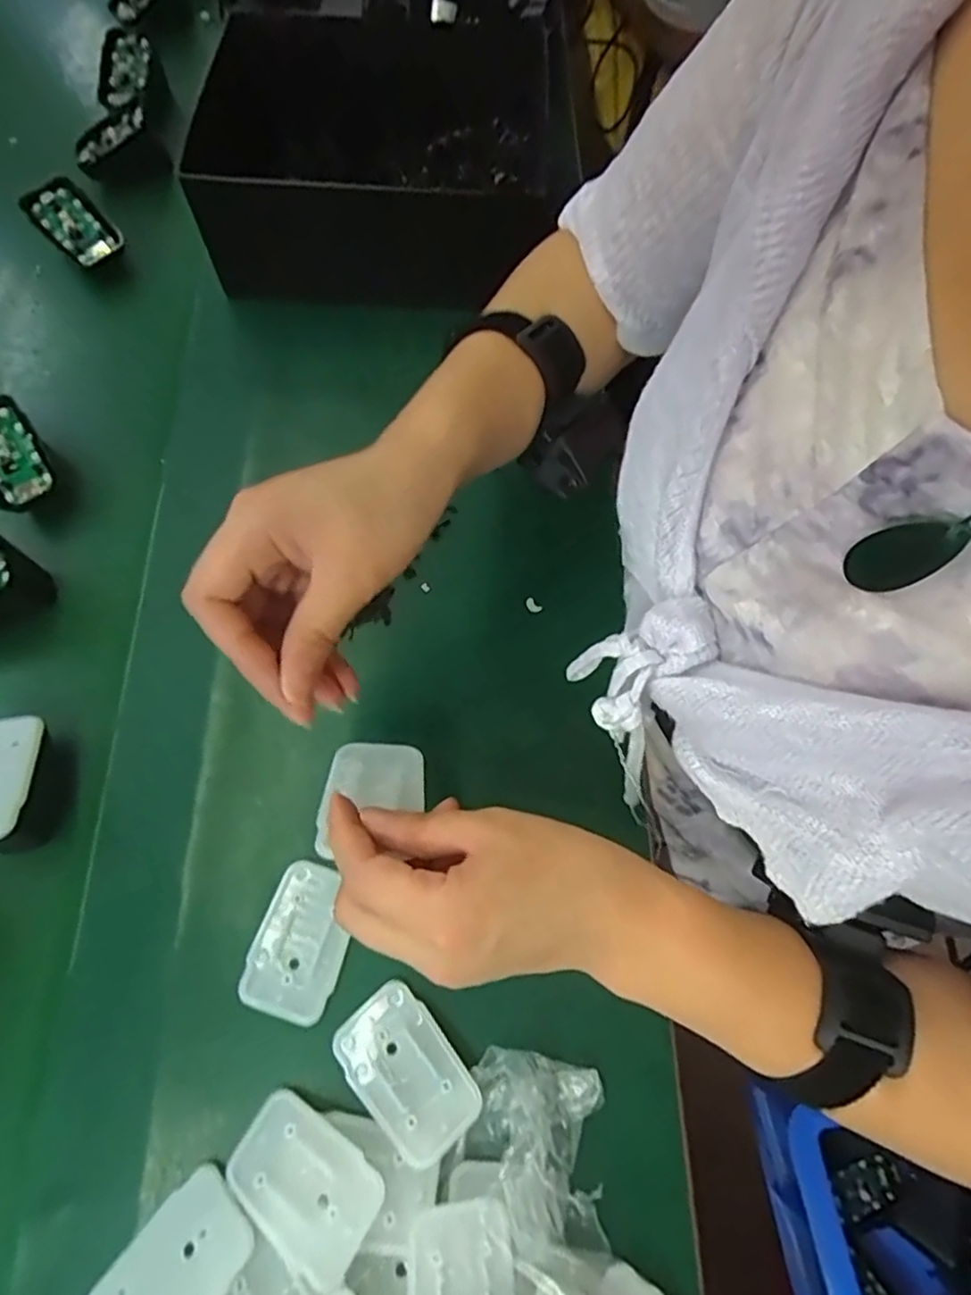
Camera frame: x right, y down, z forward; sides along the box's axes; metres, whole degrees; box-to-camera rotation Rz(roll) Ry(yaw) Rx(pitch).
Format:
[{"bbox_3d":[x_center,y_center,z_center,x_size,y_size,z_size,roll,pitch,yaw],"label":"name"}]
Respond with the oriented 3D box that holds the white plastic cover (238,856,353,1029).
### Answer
[{"bbox_3d":[-0.093,0.147,0.322,0.044,0.008,0.070,13,70,6],"label":"white plastic cover"}]

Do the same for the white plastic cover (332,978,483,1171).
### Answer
[{"bbox_3d":[-0.038,0.197,0.298,0.045,0.005,0.069,-39,73,-13],"label":"white plastic cover"}]

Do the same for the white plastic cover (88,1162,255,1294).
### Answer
[{"bbox_3d":[-0.132,0.261,0.265,0.043,0.004,0.065,35,64,30],"label":"white plastic cover"}]

